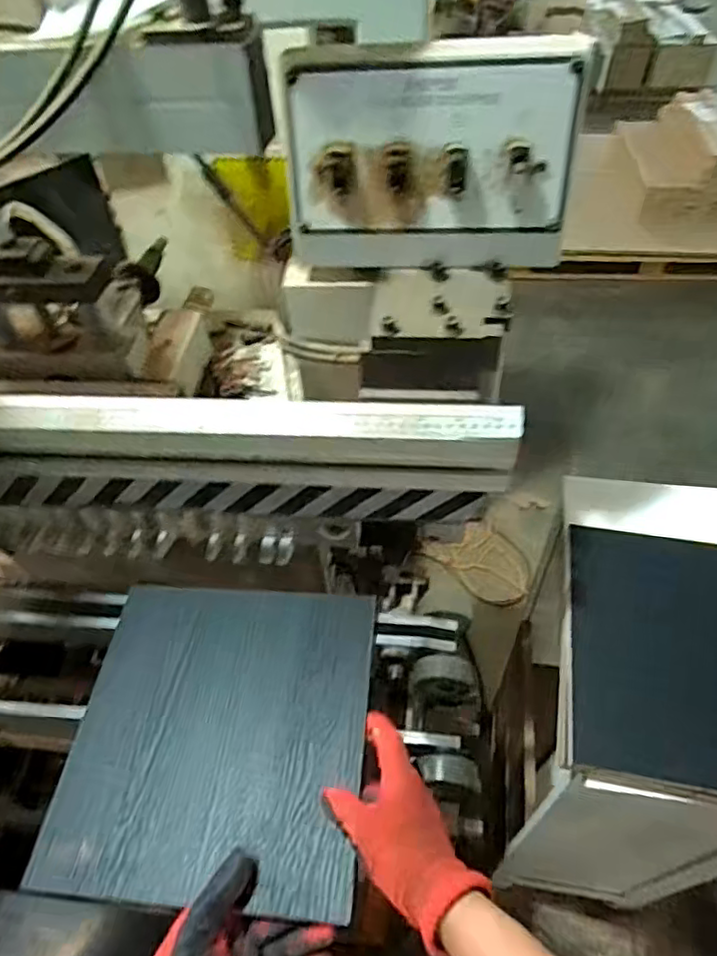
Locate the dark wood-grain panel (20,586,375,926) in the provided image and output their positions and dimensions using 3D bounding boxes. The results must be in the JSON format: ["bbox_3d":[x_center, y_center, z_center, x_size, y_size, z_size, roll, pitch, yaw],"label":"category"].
[{"bbox_3d":[-0.127,0.229,0.575,0.264,0.011,0.273,2,50,6],"label":"dark wood-grain panel"}]

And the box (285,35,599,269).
[{"bbox_3d":[0.057,-0.257,0.504,0.224,0.158,0.068,3,35,6],"label":"box"}]

